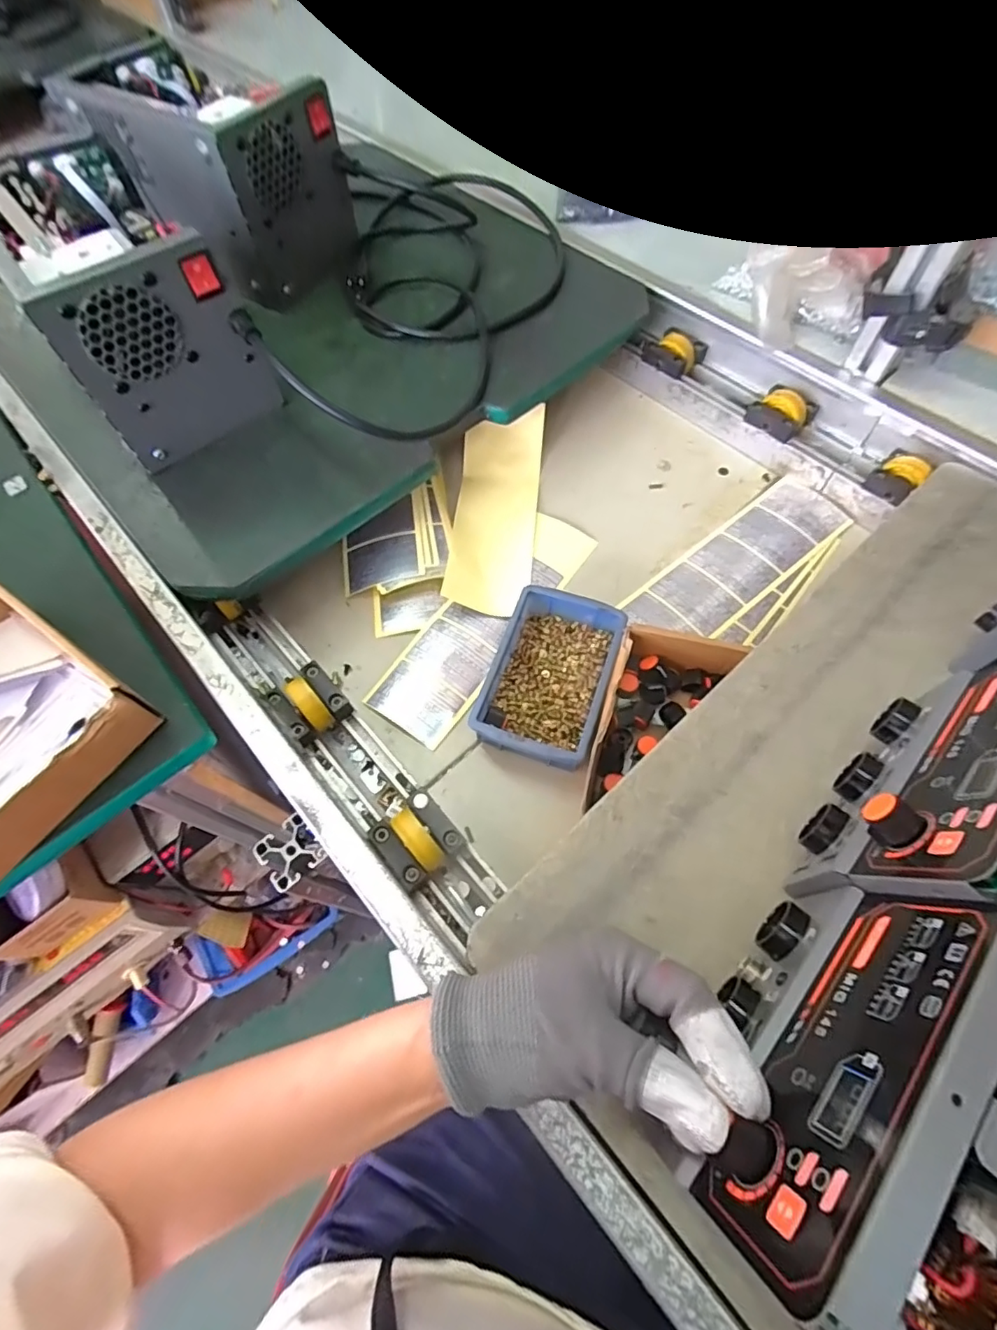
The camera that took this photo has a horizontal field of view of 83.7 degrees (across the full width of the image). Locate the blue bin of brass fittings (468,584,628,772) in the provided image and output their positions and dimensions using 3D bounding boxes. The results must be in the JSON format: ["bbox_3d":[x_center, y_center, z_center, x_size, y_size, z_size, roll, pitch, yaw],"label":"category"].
[{"bbox_3d":[0.044,0.014,0.468,0.091,0.051,0.144,17,65,11],"label":"blue bin of brass fittings"}]

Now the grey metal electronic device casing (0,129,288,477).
[{"bbox_3d":[-0.343,-0.334,0.517,0.141,0.159,0.282,-35,66,-14],"label":"grey metal electronic device casing"}]

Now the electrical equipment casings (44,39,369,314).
[{"bbox_3d":[-0.304,-0.538,0.621,0.251,0.159,0.164,35,70,19],"label":"electrical equipment casings"}]

